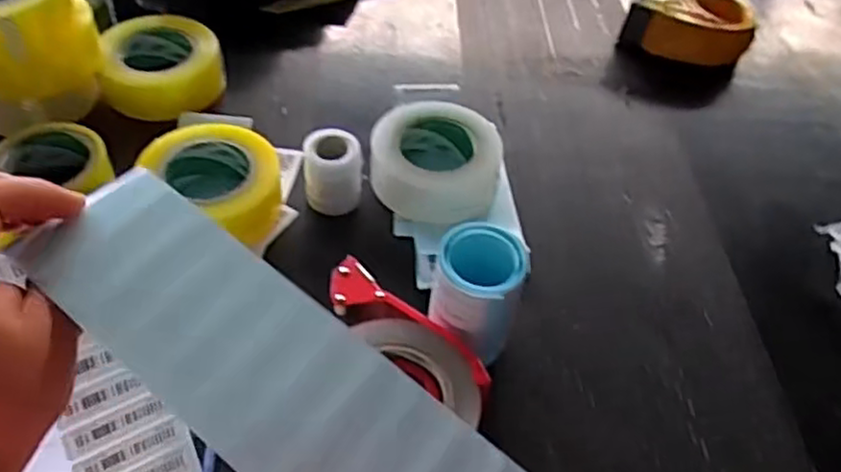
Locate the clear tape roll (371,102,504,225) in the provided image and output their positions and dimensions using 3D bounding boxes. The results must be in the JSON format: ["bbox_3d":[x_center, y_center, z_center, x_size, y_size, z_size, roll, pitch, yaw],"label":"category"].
[{"bbox_3d":[0.015,-0.071,0.677,0.121,0.063,0.101,12,49,5],"label":"clear tape roll"}]

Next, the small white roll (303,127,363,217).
[{"bbox_3d":[-0.081,-0.060,0.659,0.051,0.066,0.047,-2,49,-7],"label":"small white roll"}]

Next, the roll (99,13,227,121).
[{"bbox_3d":[-0.276,-0.182,0.757,0.125,0.050,0.122,-7,50,-11],"label":"roll"}]

